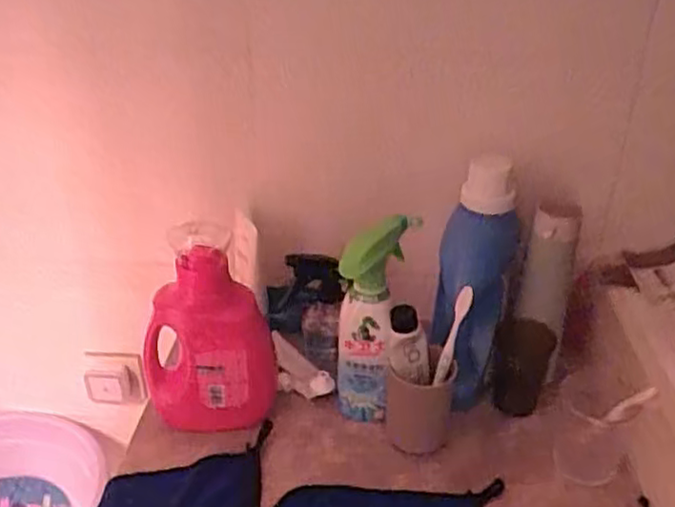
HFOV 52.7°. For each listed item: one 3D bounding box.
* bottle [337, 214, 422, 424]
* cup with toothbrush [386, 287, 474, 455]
[{"bbox_3d":[0.038,0.075,0.761,0.069,0.233,0.075,12,33,19],"label":"bottle"},{"bbox_3d":[0.093,0.127,0.732,0.075,0.171,0.066,9,32,14],"label":"cup with toothbrush"}]

